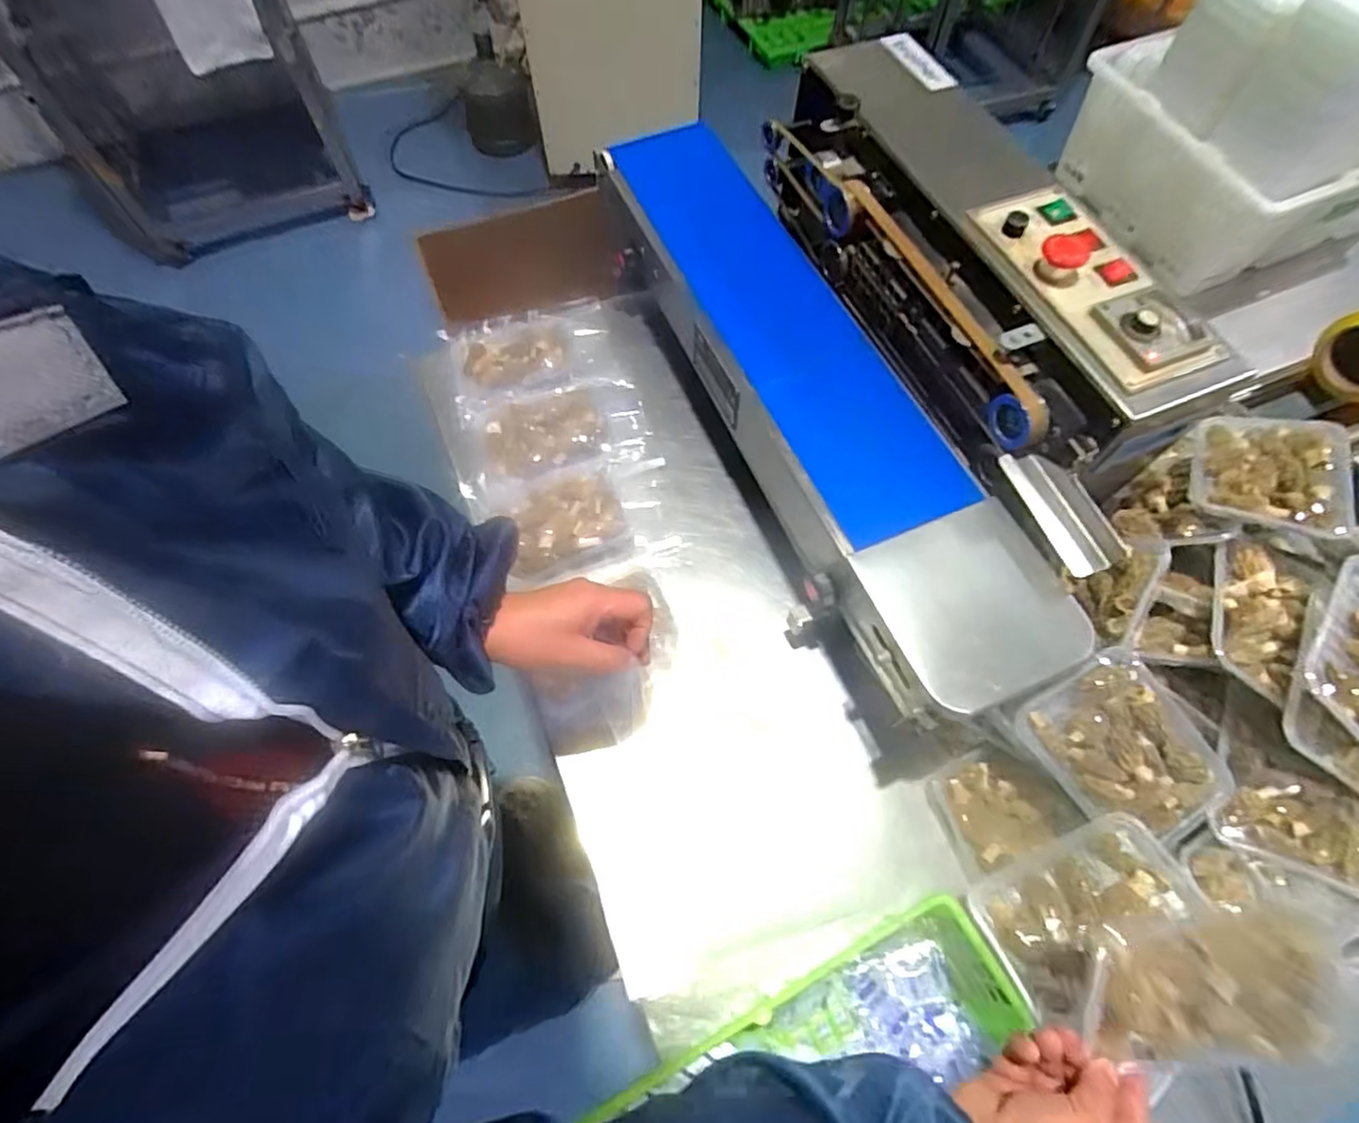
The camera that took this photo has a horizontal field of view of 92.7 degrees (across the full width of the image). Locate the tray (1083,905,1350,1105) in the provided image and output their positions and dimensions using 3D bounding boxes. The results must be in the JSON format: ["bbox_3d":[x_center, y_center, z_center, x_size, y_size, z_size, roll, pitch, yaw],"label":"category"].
[{"bbox_3d":[0.330,0.272,0.396,0.143,0.021,0.096,-19,87,6],"label":"tray"}]

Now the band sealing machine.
[{"bbox_3d":[0.205,-0.244,0.702,0.362,0.255,0.780,-20,66,-9],"label":"band sealing machine"}]

